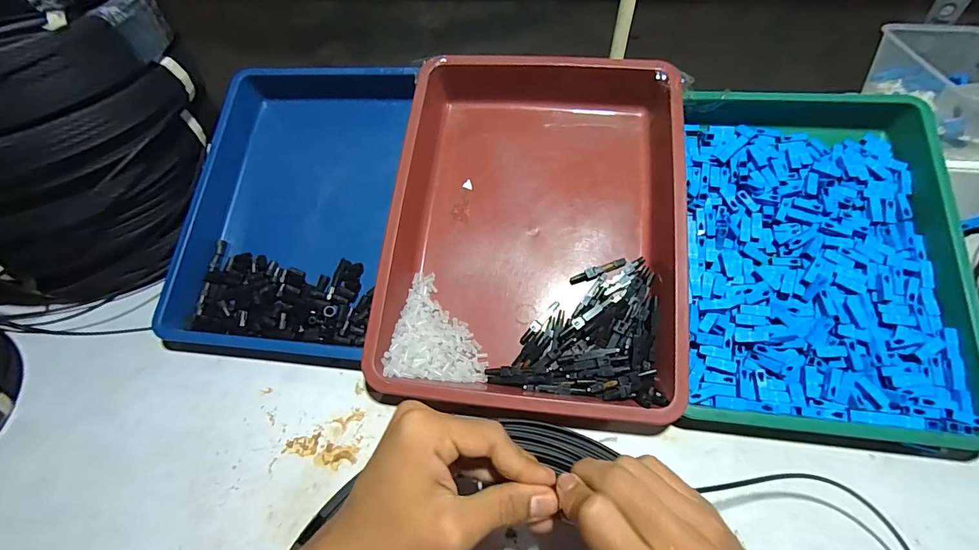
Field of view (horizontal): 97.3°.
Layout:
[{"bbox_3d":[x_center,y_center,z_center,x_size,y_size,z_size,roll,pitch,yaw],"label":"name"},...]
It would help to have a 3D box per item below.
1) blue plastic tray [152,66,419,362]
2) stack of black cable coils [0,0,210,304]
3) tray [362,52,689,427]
[{"bbox_3d":[-0.208,-0.077,0.460,0.207,0.057,0.323,7,73,3],"label":"blue plastic tray"},{"bbox_3d":[-0.462,-0.157,0.469,0.286,0.233,0.296,-25,52,-18],"label":"stack of black cable coils"},{"bbox_3d":[0.043,-0.053,0.418,0.266,0.068,0.350,4,69,7],"label":"tray"}]

